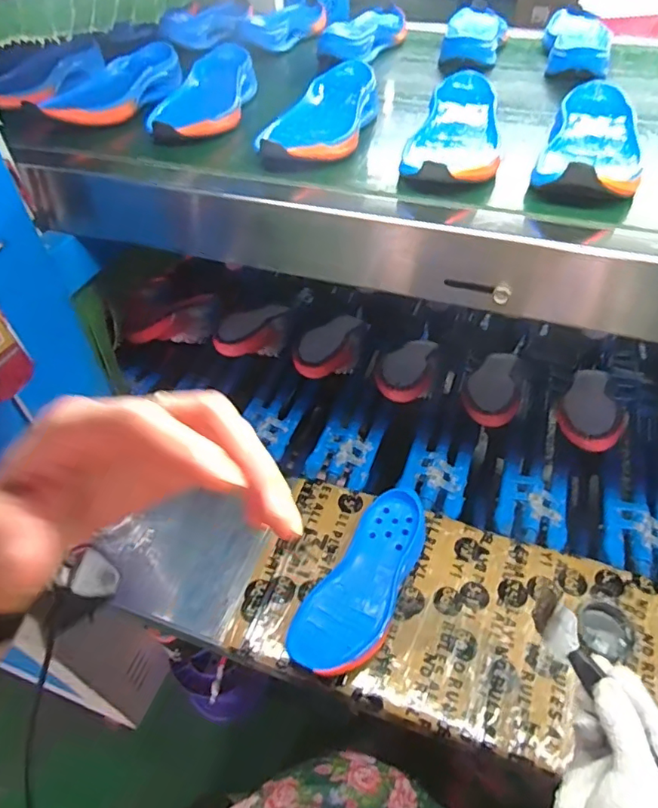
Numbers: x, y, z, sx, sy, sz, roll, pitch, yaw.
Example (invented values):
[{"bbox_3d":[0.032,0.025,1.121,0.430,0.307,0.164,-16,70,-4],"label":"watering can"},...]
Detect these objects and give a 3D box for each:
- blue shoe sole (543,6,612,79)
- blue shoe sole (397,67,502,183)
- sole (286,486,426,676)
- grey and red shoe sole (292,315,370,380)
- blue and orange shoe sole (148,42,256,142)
[{"bbox_3d":[0.362,-0.518,0.776,0.092,0.044,0.210,6,47,12],"label":"blue shoe sole"},{"bbox_3d":[0.131,-0.288,0.562,0.094,0.047,0.228,6,47,12],"label":"blue shoe sole"},{"bbox_3d":[0.044,0.205,0.622,0.090,0.049,0.236,23,52,26],"label":"sole"},{"bbox_3d":[0.008,-0.085,0.885,0.076,0.076,0.208,20,33,19],"label":"grey and red shoe sole"},{"bbox_3d":[-0.152,-0.385,0.670,0.099,0.046,0.232,4,55,3],"label":"blue and orange shoe sole"}]

